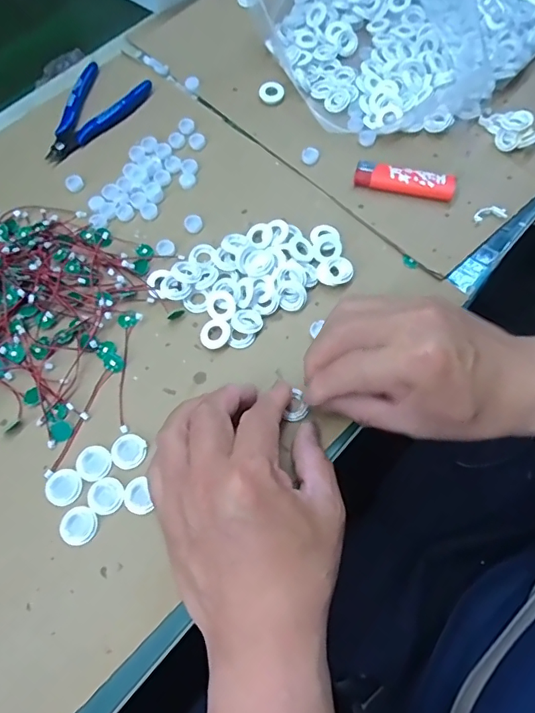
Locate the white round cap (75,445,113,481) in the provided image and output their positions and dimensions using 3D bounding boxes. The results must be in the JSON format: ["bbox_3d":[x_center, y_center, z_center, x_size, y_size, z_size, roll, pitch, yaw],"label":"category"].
[{"bbox_3d":[-0.115,0.070,0.324,0.024,0.004,0.022,0,68,0],"label":"white round cap"}]

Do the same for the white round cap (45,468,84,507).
[{"bbox_3d":[-0.132,0.085,0.320,0.023,0.004,0.022,0,68,0],"label":"white round cap"}]

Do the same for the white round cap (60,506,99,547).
[{"bbox_3d":[-0.119,0.106,0.310,0.022,0.004,0.022,0,68,0],"label":"white round cap"}]

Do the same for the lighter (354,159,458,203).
[{"bbox_3d":[0.113,-0.145,0.406,0.081,0.011,0.024,12,68,4],"label":"lighter"}]

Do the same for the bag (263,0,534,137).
[{"bbox_3d":[0.147,-0.356,0.463,0.244,0.074,0.350,38,72,14],"label":"bag"}]

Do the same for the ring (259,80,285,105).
[{"bbox_3d":[0.004,-0.247,0.458,0.024,0.008,0.023,0,68,0],"label":"ring"}]

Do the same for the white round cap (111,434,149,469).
[{"bbox_3d":[-0.092,0.063,0.328,0.023,0.004,0.022,0,68,0],"label":"white round cap"}]

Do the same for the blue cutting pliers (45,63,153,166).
[{"bbox_3d":[-0.158,-0.220,0.451,0.065,0.009,0.116,17,69,6],"label":"blue cutting pliers"}]

